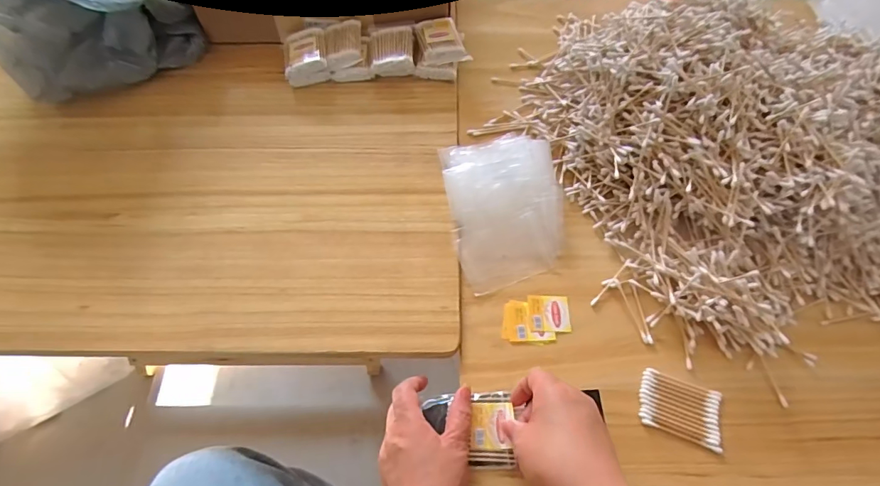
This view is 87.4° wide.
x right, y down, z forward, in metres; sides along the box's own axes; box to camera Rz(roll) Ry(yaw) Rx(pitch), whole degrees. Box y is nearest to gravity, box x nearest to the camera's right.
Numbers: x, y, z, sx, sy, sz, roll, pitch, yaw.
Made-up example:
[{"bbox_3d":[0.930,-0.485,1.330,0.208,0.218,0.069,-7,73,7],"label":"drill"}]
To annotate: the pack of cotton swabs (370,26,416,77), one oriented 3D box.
[{"bbox_3d":[-0.066,-0.267,0.642,0.057,0.031,0.072,-4,61,-3],"label":"pack of cotton swabs"}]

